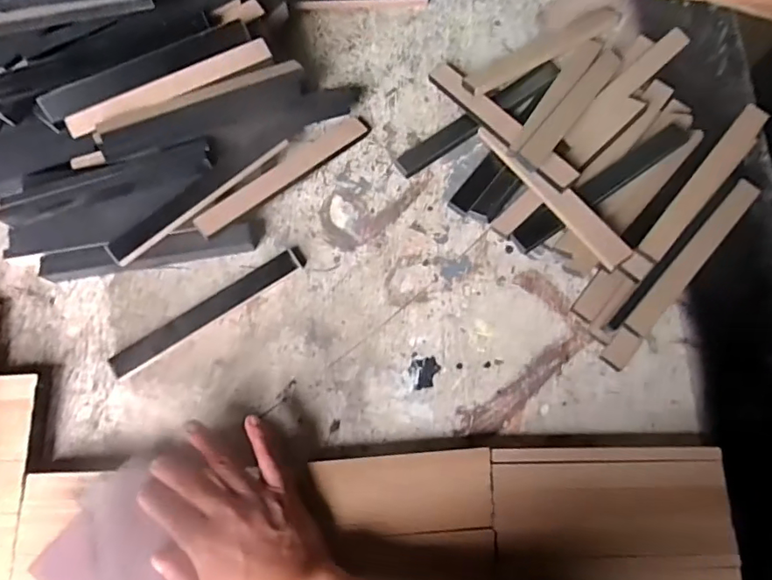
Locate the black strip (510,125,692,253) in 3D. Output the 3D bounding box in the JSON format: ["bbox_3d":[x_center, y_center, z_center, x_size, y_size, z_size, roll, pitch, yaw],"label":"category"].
[{"bbox_3d":[0.183,-0.089,0.448,0.176,0.014,0.023,-34,78,-7],"label":"black strip"}]

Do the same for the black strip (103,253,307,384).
[{"bbox_3d":[-0.150,0.019,0.449,0.171,0.008,0.020,-33,78,-7],"label":"black strip"}]

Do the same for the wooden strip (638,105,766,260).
[{"bbox_3d":[0.270,-0.090,0.452,0.022,0.018,0.172,40,78,10],"label":"wooden strip"}]

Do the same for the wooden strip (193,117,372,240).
[{"bbox_3d":[-0.087,-0.104,0.470,0.180,0.009,0.028,-39,70,-17],"label":"wooden strip"}]

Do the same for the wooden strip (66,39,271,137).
[{"bbox_3d":[-0.177,-0.168,0.440,0.172,0.011,0.020,-29,77,-8],"label":"wooden strip"}]

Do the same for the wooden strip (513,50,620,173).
[{"bbox_3d":[0.163,-0.159,0.461,0.021,0.007,0.178,36,62,9],"label":"wooden strip"}]

